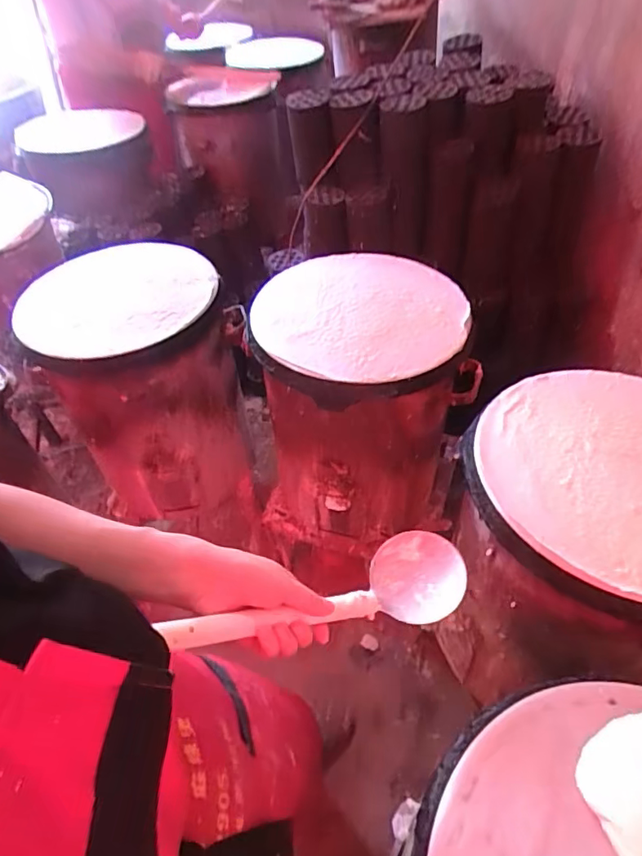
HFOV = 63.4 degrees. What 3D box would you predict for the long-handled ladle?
[{"bbox_3d":[0.010,0.147,0.459,0.296,0.064,0.086,3,40,-40],"label":"long-handled ladle"}]

